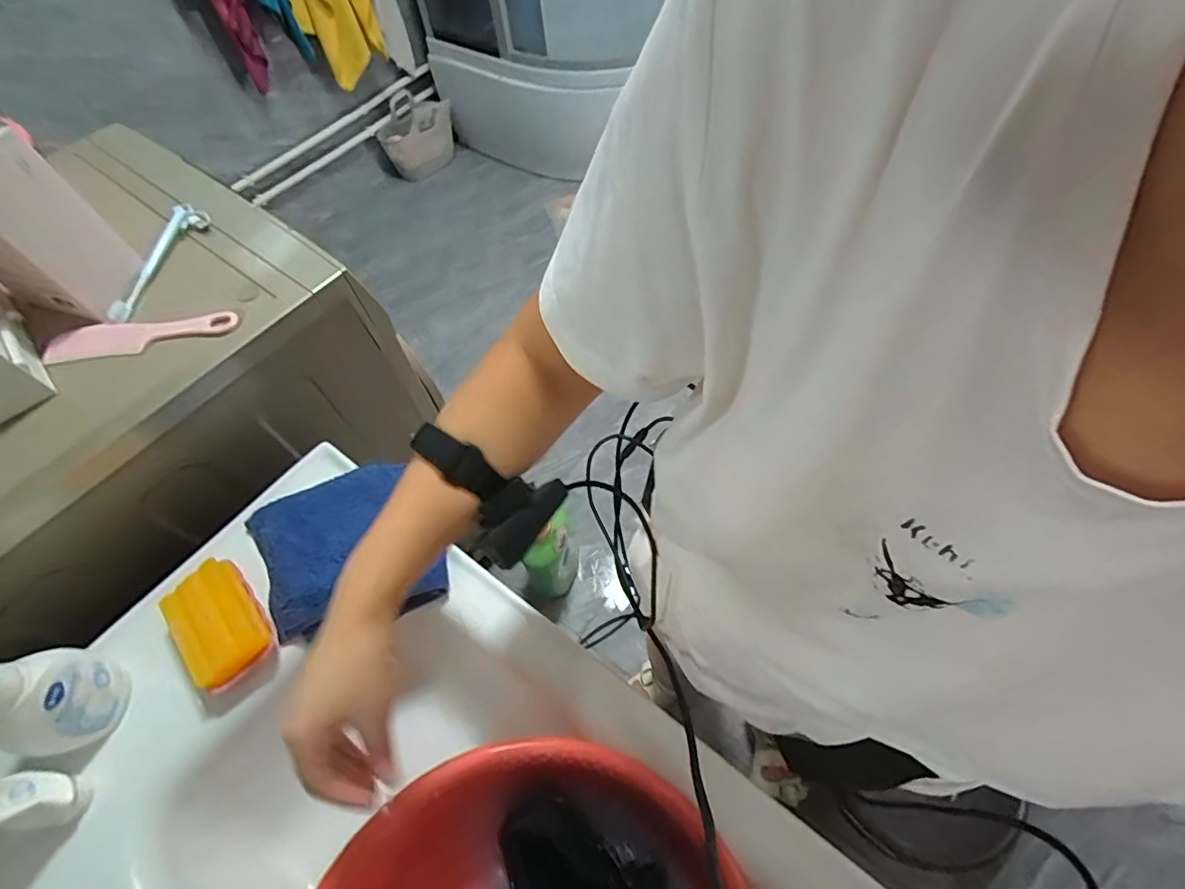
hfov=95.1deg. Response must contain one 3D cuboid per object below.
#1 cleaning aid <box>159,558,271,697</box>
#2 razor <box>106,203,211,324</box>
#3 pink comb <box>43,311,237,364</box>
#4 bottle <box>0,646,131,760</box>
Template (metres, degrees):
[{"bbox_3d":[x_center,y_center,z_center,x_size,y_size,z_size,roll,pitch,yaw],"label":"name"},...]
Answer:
[{"bbox_3d":[-0.382,0.182,0.555,0.074,0.040,0.120,-38,64,-17],"label":"cleaning aid"},{"bbox_3d":[-0.549,-0.231,0.680,0.038,0.027,0.185,11,61,11],"label":"razor"},{"bbox_3d":[-0.519,-0.125,0.625,0.212,0.013,0.045,-9,59,-1],"label":"pink comb"},{"bbox_3d":[-0.499,0.212,0.459,0.063,0.179,0.083,7,60,8],"label":"bottle"}]

